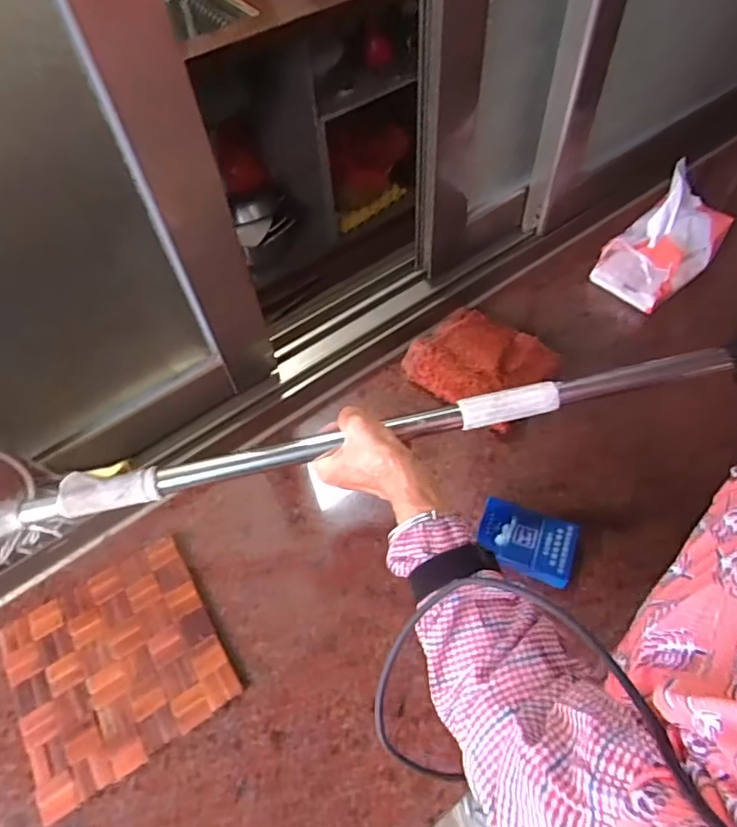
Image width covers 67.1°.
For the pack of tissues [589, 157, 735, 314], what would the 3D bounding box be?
[{"bbox_3d":[0.364,-0.220,0.678,0.130,0.126,0.103,-40,62,-21],"label":"pack of tissues"}]

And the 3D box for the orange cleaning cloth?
[{"bbox_3d":[0.129,-0.058,0.641,0.147,0.033,0.126,36,66,25],"label":"orange cleaning cloth"}]

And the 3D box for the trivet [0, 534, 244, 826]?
[{"bbox_3d":[-0.225,0.218,0.495,0.168,0.010,0.172,-30,58,-15],"label":"trivet"}]

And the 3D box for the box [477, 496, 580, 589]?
[{"bbox_3d":[0.148,0.122,0.524,0.088,0.025,0.061,20,60,17],"label":"box"}]

